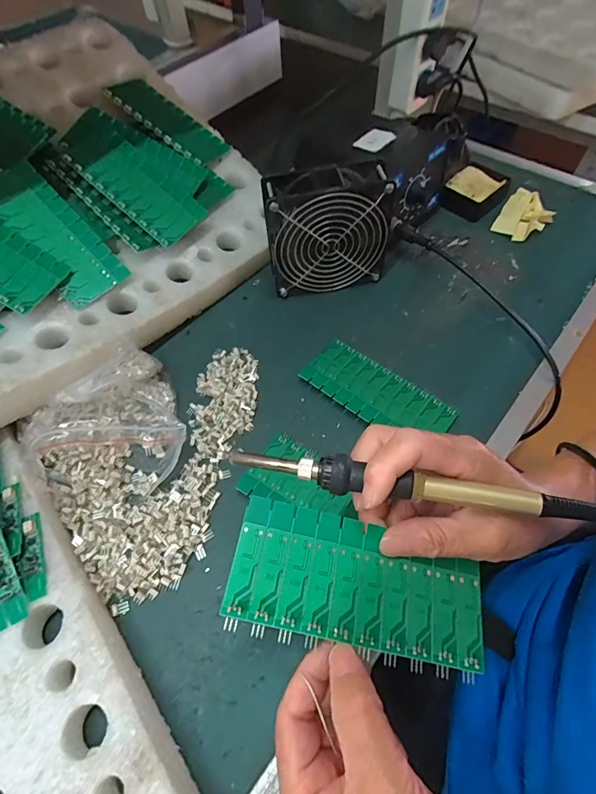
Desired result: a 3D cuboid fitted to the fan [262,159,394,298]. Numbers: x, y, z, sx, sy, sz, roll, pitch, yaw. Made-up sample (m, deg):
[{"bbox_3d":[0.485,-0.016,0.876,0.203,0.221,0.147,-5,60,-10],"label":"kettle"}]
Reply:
[{"bbox_3d":[0.033,-0.166,0.417,0.127,0.121,0.048,-8,58,-5],"label":"fan"}]

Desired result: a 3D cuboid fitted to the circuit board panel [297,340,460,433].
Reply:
[{"bbox_3d":[0.073,-0.003,0.379,0.136,0.009,0.060,34,66,20],"label":"circuit board panel"}]

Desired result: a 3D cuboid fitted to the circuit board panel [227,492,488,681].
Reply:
[{"bbox_3d":[0.033,0.103,0.222,0.137,0.004,0.063,18,58,0],"label":"circuit board panel"}]

